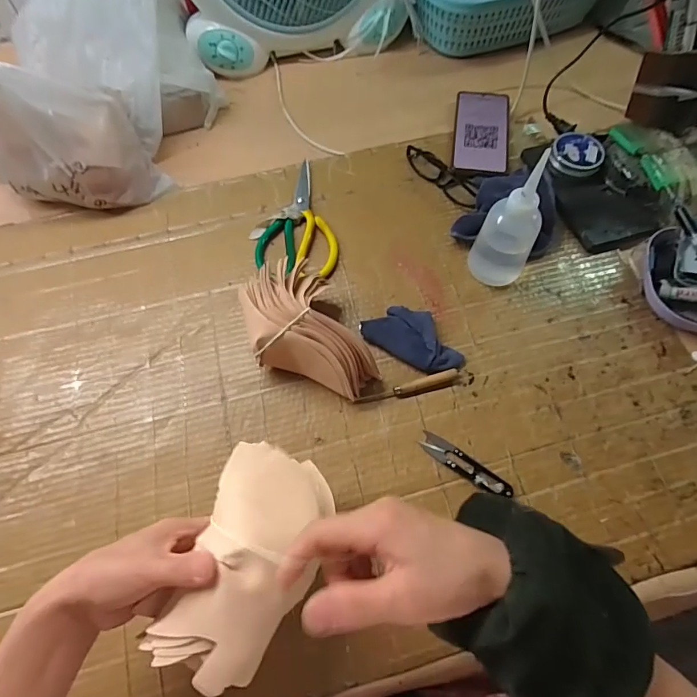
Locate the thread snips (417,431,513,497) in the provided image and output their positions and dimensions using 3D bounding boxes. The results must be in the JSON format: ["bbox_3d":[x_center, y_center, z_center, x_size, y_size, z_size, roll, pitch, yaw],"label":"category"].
[{"bbox_3d":[0.118,0.118,0.456,0.099,0.008,0.022,34,70,16],"label":"thread snips"}]

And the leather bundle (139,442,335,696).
[{"bbox_3d":[-0.075,0.147,0.326,0.095,0.088,0.160,16,66,9],"label":"leather bundle"}]

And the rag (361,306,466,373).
[{"bbox_3d":[0.077,-0.012,0.510,0.112,0.020,0.064,31,69,15],"label":"rag"}]

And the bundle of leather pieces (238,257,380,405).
[{"bbox_3d":[-0.050,-0.013,0.477,0.102,0.082,0.157,-31,68,-13],"label":"bundle of leather pieces"}]

